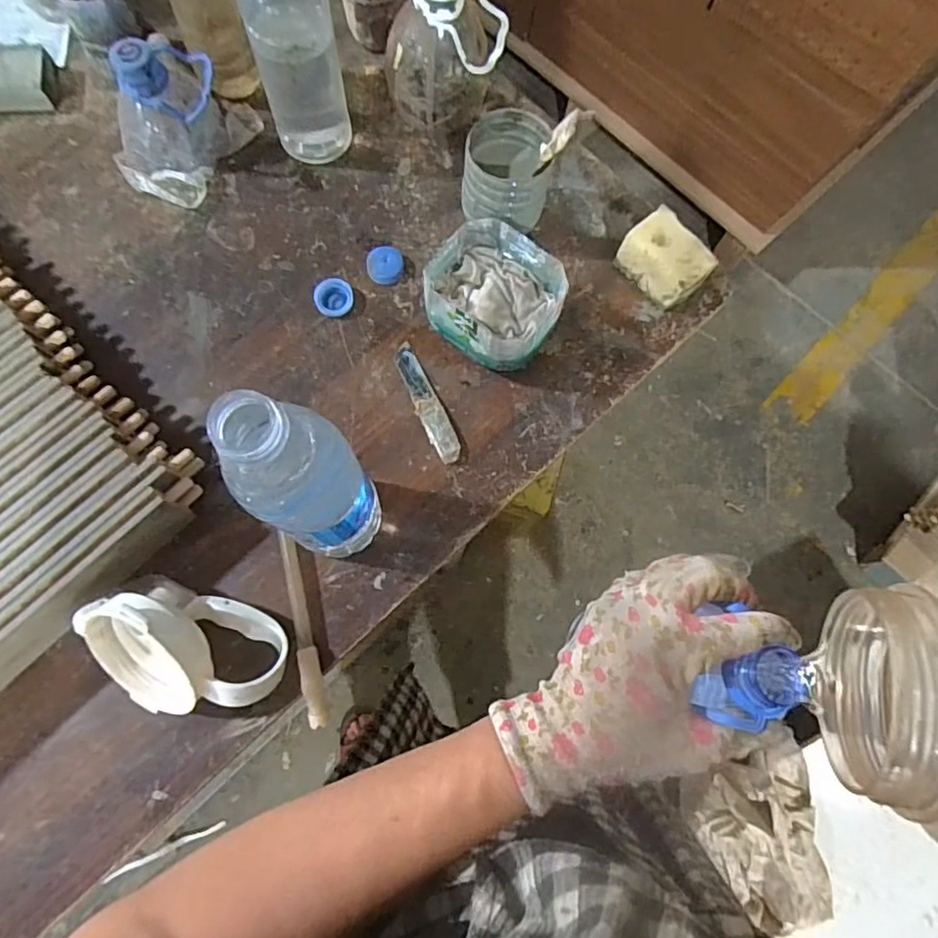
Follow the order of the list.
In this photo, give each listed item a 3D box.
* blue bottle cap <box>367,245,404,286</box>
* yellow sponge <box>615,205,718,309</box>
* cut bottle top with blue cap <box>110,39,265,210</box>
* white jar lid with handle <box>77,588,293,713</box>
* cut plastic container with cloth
[{"bbox_3d":[-0.071,-0.175,0.502,0.029,0.013,0.032,15,74,2],"label":"blue bottle cap"},{"bbox_3d":[0.168,-0.179,0.500,0.052,0.041,0.072,-41,80,-12],"label":"yellow sponge"},{"bbox_3d":[-0.248,-0.302,0.490,0.088,0.084,0.112,30,76,6],"label":"cut bottle top with blue cap"},{"bbox_3d":[-0.189,0.116,0.380,0.129,0.078,0.083,-4,75,-3],"label":"white jar lid with handle"},{"bbox_3d":[0.020,-0.130,0.467,0.102,0.063,0.087,35,76,7],"label":"cut plastic container with cloth"}]

